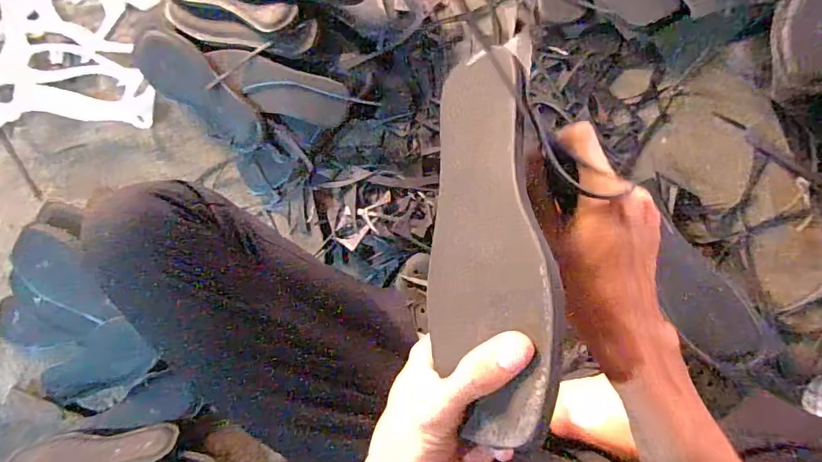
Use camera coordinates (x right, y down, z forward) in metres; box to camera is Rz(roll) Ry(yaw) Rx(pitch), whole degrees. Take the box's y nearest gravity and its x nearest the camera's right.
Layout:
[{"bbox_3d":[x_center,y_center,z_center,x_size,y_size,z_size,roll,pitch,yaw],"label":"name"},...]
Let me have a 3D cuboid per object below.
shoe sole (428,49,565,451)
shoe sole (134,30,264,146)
[{"bbox_3d":[0.045,-0.001,0.286,0.088,0.015,0.232,-19,63,43],"label":"shoe sole"},{"bbox_3d":[-0.318,-0.216,0.713,0.232,0.018,0.090,37,113,3],"label":"shoe sole"}]

